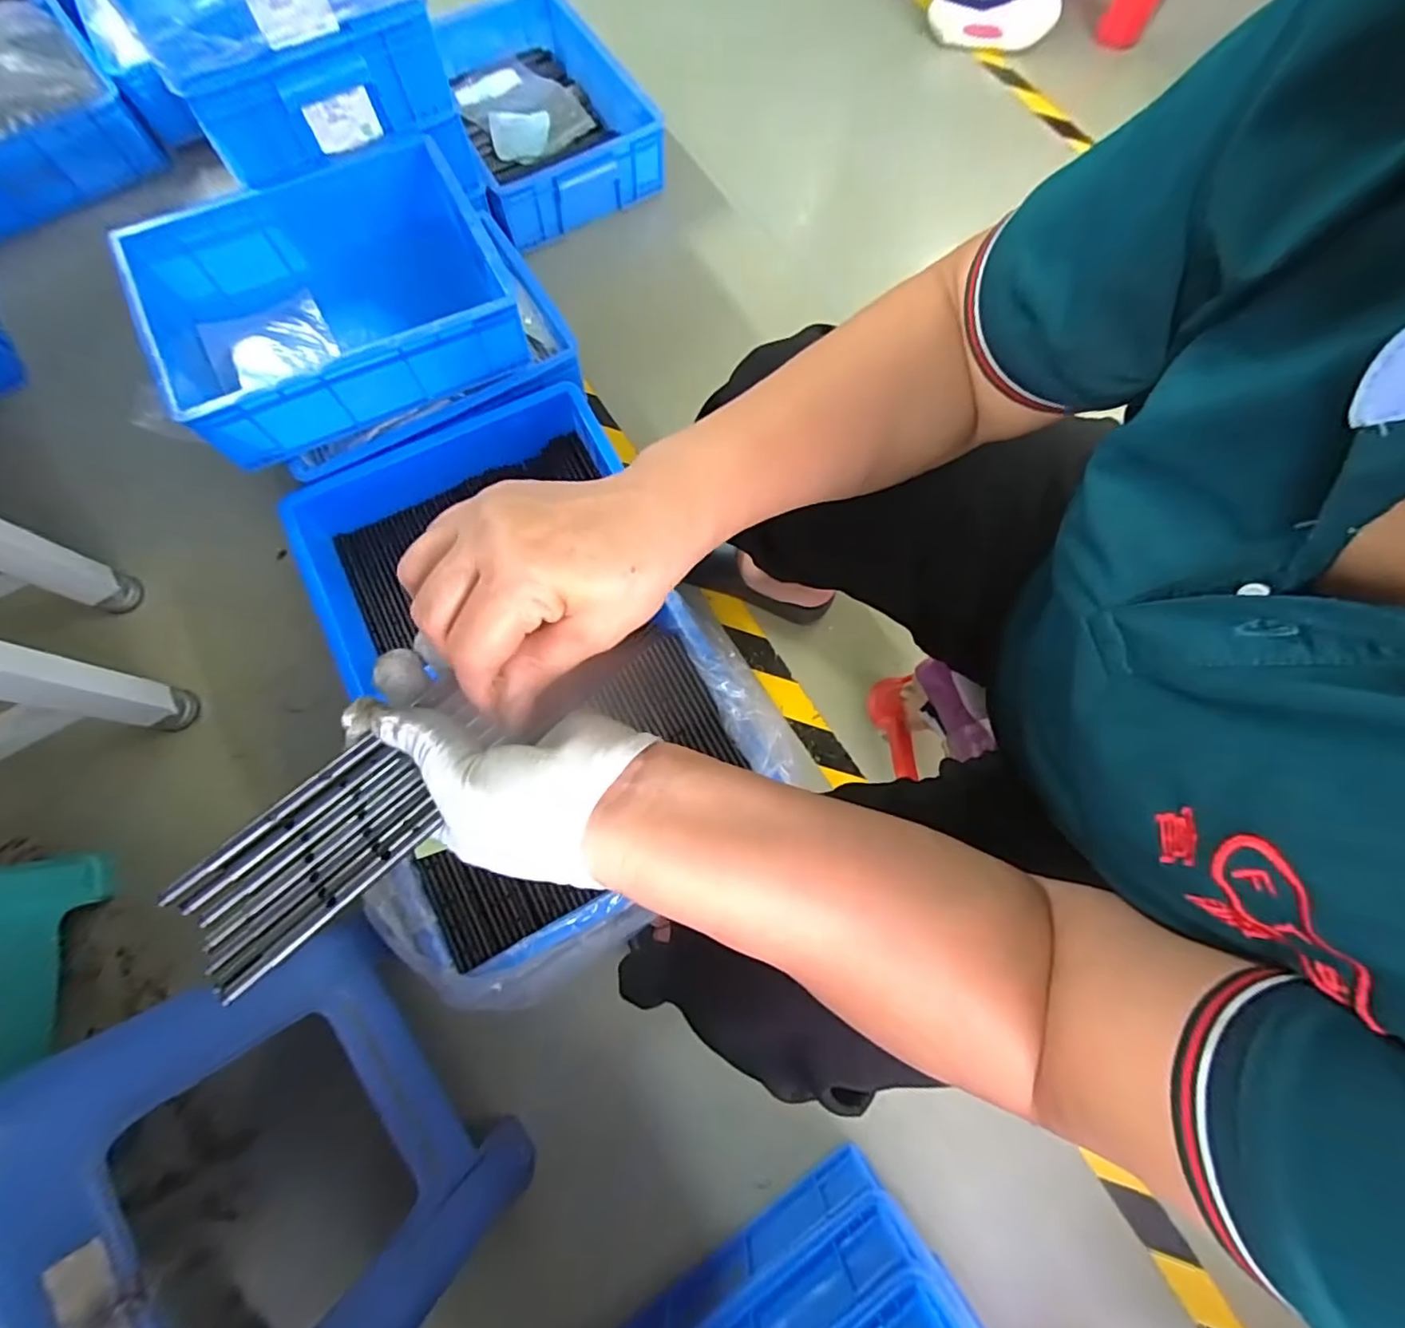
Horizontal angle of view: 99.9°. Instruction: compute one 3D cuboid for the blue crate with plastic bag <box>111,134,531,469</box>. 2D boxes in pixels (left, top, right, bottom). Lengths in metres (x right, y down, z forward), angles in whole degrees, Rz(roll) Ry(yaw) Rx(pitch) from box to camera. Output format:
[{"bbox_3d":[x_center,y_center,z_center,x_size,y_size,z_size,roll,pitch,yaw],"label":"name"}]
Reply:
[{"bbox_3d":[-0.479,-0.470,0.767,0.413,0.105,0.329,-25,76,-8],"label":"blue crate with plastic bag"}]

